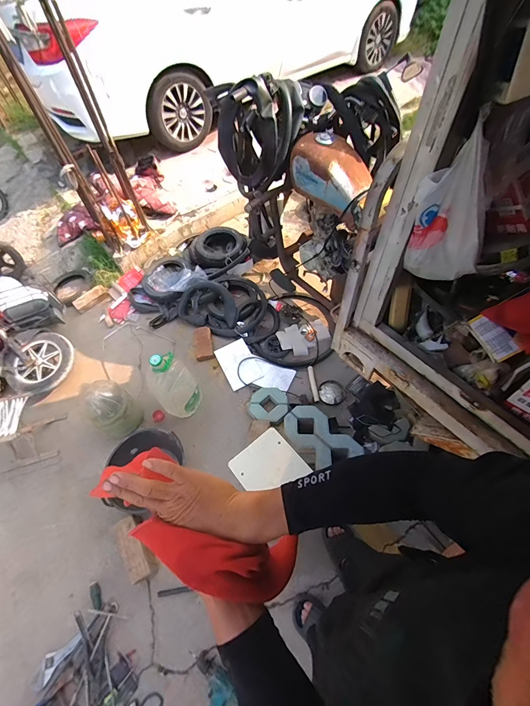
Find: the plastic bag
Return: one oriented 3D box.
[{"bbox_3d":[0.452,-0.310,0.762,0.122,0.340,0.155,-27,59,-12],"label":"plastic bag"}]

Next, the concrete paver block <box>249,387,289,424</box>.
[{"bbox_3d":[0.026,0.288,1.737,0.217,0.065,0.213,35,66,24],"label":"concrete paver block"}]

